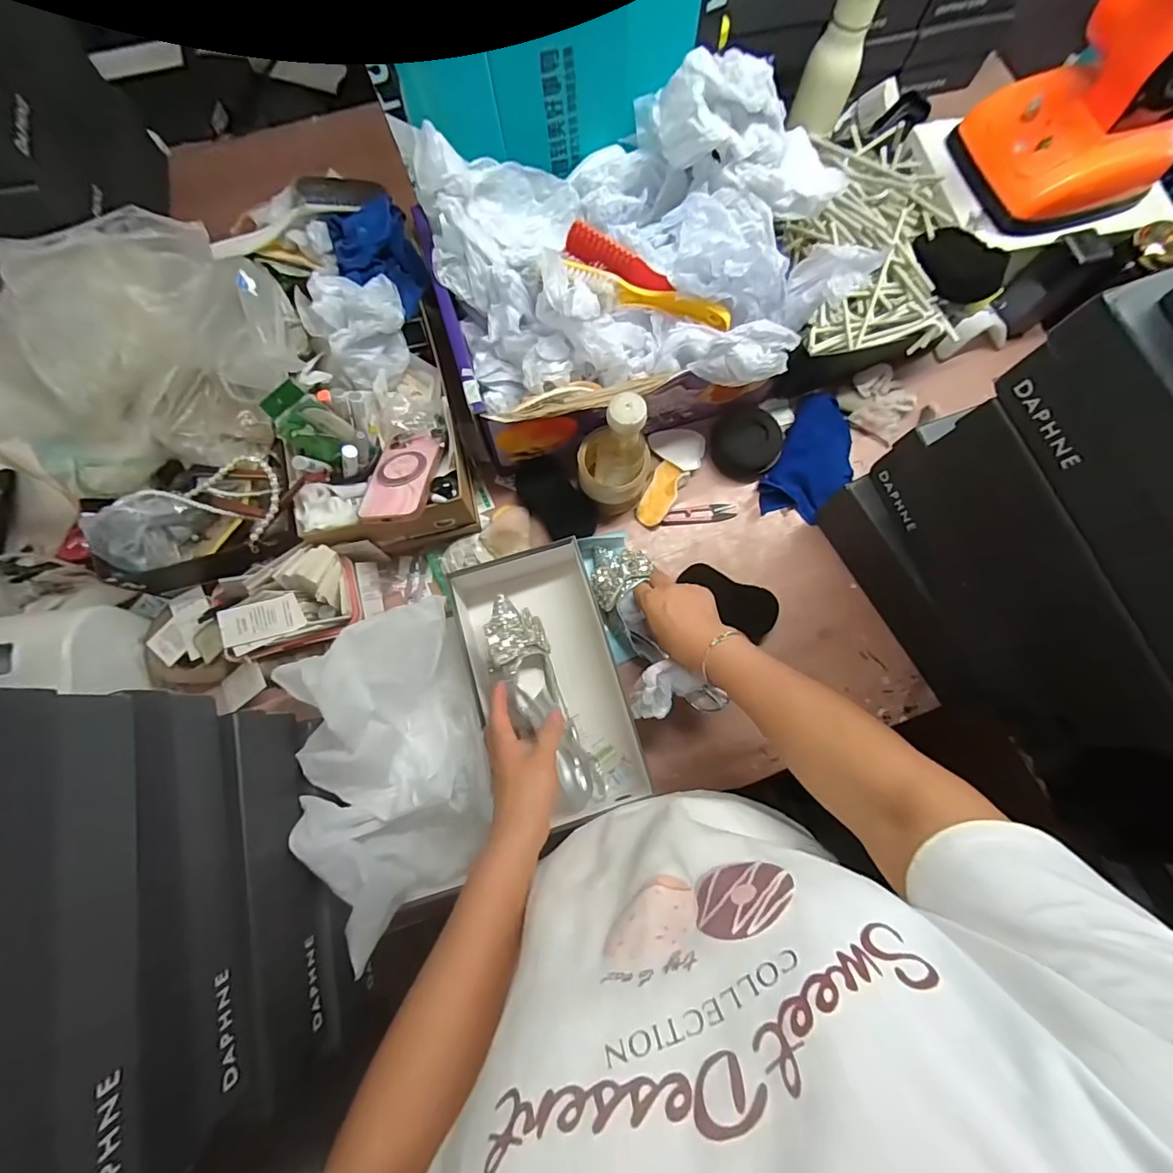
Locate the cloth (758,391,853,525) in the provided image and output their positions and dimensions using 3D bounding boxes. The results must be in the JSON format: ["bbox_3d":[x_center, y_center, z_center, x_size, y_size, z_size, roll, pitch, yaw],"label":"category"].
[{"bbox_3d":[0.309,-0.172,0.680,0.100,0.037,0.180,29,78,6],"label":"cloth"}]

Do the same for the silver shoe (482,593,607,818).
[{"bbox_3d":[-0.049,0.129,0.568,0.063,0.073,0.243,-24,85,-6],"label":"silver shoe"}]

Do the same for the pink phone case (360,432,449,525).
[{"bbox_3d":[-0.210,-0.127,0.573,0.077,0.010,0.127,-2,58,12],"label":"pink phone case"}]

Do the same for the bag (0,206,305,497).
[{"bbox_3d":[-0.486,-0.253,0.533,0.331,0.119,0.254,-24,79,-6],"label":"bag"}]

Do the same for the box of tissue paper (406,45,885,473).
[{"bbox_3d":[0.062,-0.348,0.588,0.450,0.208,0.322,-14,78,-4],"label":"box of tissue paper"}]

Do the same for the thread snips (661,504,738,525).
[{"bbox_3d":[0.152,-0.096,0.676,0.098,0.007,0.024,-6,77,-2],"label":"thread snips"}]

